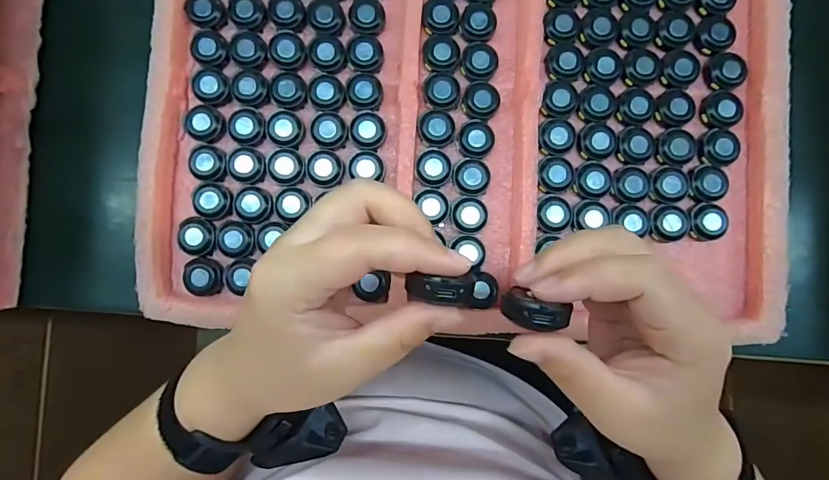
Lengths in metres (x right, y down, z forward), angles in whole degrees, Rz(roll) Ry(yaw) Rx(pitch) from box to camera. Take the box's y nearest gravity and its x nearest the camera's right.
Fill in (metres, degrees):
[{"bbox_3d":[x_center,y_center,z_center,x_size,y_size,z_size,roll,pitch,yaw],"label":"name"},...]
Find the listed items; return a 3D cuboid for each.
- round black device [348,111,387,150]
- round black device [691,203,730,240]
[{"bbox_3d":[-0.038,-0.087,0.344,0.029,0.011,0.029,0,84,-1],"label":"round black device"},{"bbox_3d":[0.231,-0.015,0.336,0.029,0.013,0.025,-34,86,-4],"label":"round black device"}]

